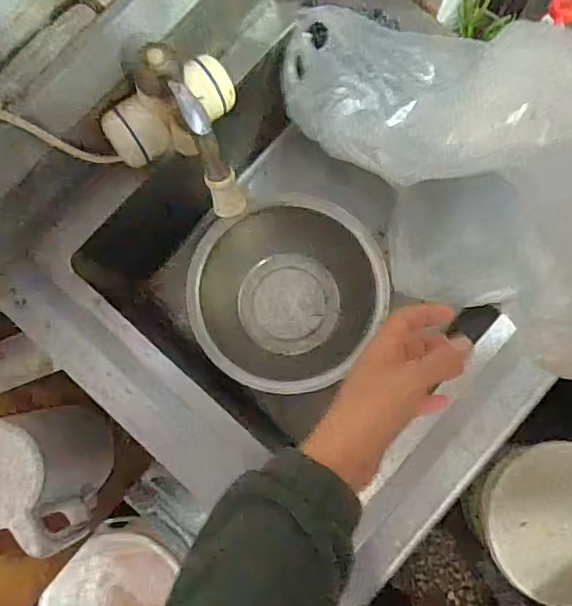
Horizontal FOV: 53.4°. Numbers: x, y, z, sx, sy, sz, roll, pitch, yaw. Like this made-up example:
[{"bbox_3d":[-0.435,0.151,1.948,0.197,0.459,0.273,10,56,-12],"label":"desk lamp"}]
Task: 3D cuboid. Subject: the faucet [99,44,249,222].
[{"bbox_3d":[-0.097,-0.165,0.560,0.139,0.116,0.160,-31,83,-3],"label":"faucet"}]

